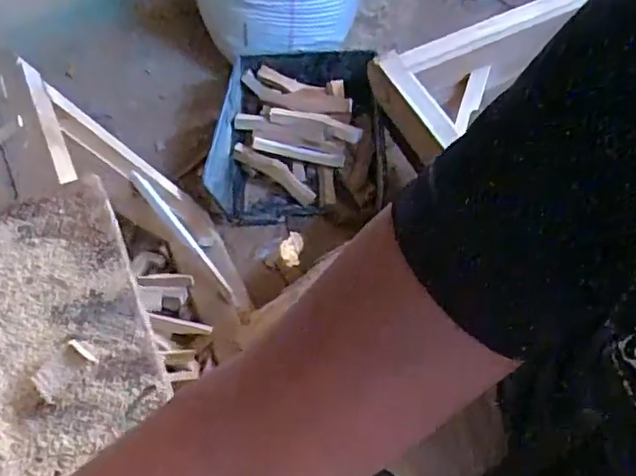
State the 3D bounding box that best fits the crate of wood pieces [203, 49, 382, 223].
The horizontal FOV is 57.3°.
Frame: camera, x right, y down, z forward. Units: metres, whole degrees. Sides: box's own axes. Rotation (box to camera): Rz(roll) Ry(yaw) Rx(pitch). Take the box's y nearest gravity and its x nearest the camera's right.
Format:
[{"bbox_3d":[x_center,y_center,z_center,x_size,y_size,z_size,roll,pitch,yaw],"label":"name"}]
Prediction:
[{"bbox_3d":[-0.049,-0.262,1.445,0.409,0.166,0.419,2,60,3],"label":"crate of wood pieces"}]

